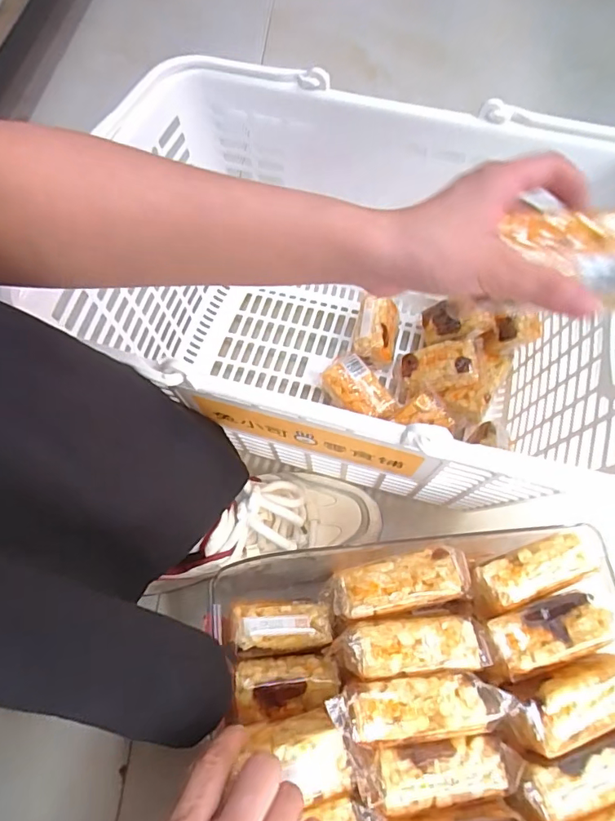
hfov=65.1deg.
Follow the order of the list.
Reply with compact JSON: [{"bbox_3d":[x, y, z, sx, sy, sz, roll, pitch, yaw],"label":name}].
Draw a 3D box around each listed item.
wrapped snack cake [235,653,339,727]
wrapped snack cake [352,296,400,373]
[{"bbox_3d":[-0.014,0.199,0.346,0.072,0.022,0.039,-5,65,-2],"label":"wrapped snack cake"},{"bbox_3d":[0.079,-0.089,0.540,0.045,0.043,0.076,12,66,6],"label":"wrapped snack cake"}]

